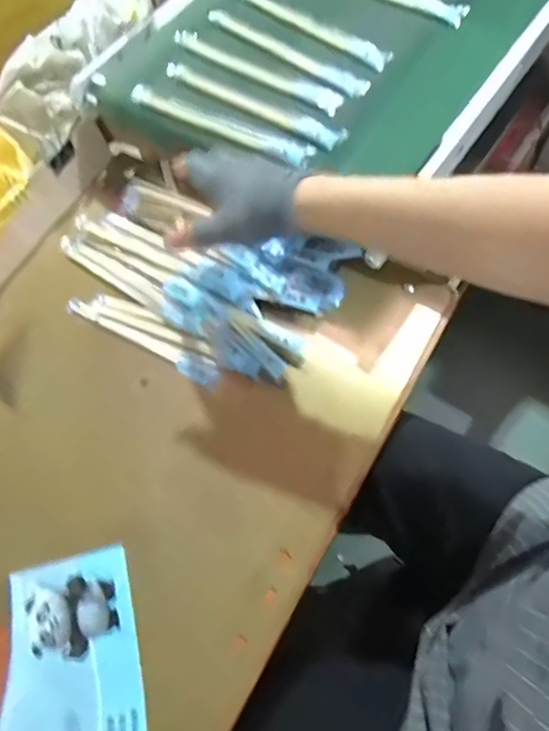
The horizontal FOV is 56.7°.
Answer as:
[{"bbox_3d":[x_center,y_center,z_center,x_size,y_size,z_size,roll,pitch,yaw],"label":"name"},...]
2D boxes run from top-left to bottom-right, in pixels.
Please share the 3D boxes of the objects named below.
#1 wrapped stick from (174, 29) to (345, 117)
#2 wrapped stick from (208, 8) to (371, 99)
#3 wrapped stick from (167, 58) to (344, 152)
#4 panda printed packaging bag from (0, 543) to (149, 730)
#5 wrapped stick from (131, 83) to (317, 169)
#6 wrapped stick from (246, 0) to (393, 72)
[{"bbox_3d":[-0.021,-0.337,0.578,0.227,0.012,0.026,33,74,19],"label":"wrapped stick"},{"bbox_3d":[0.012,-0.362,0.583,0.236,0.013,0.025,39,76,21],"label":"wrapped stick"},{"bbox_3d":[-0.025,-0.287,0.552,0.230,0.011,0.024,31,73,19],"label":"wrapped stick"},{"bbox_3d":[-0.182,0.274,0.456,0.127,0.016,0.191,-13,64,-1],"label":"panda printed packaging bag"},{"bbox_3d":[-0.063,-0.260,0.544,0.228,0.012,0.031,26,72,17],"label":"wrapped stick"},{"bbox_3d":[0.040,-0.399,0.593,0.225,0.014,0.023,36,75,20],"label":"wrapped stick"}]

